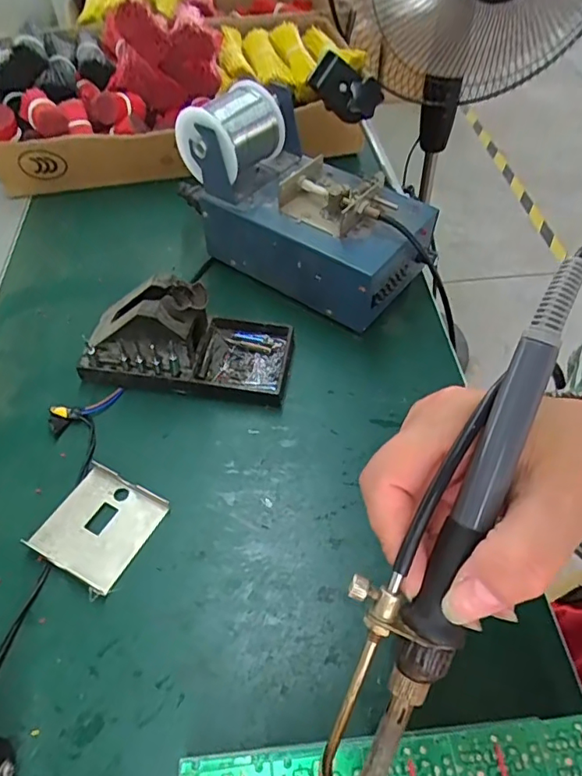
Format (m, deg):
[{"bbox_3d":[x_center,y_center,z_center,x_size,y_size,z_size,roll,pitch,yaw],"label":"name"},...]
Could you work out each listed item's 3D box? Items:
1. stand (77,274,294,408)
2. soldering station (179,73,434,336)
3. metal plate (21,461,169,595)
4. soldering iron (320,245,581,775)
[{"bbox_3d":[-0.082,-0.044,0.416,0.156,0.070,0.078,3,51,5],"label":"stand"},{"bbox_3d":[0.019,-0.166,0.466,0.199,0.124,0.118,32,59,25],"label":"soldering station"},{"bbox_3d":[-0.126,0.089,0.353,0.066,0.009,0.068,20,55,18],"label":"metal plate"},{"bbox_3d":[0.051,0.050,0.180,0.032,0.015,0.203,23,92,20],"label":"soldering iron"}]

